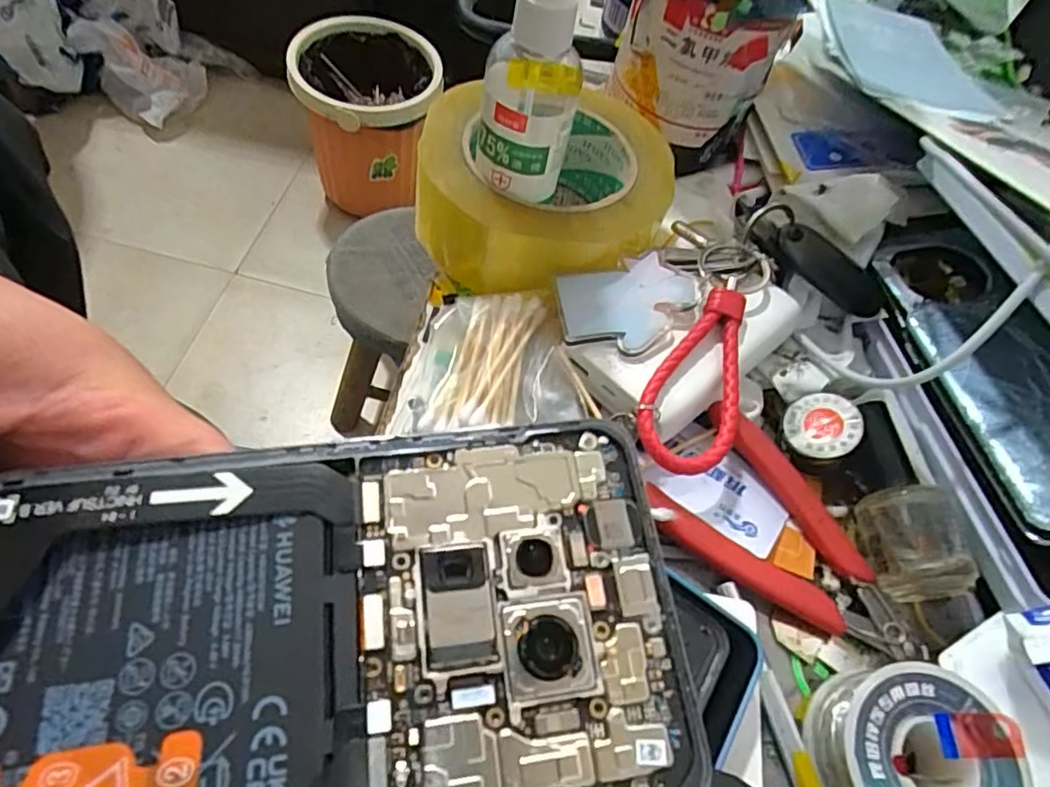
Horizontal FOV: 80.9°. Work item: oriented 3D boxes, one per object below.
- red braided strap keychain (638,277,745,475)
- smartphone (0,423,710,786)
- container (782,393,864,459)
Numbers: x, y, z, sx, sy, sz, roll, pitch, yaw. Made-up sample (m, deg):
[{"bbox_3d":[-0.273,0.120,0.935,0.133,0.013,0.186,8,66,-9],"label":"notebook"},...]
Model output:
[{"bbox_3d":[0.075,-0.009,0.252,0.037,0.008,0.095,28,59,7],"label":"red braided strap keychain"},{"bbox_3d":[-0.044,0.041,0.107,0.147,0.013,0.073,-4,63,-9],"label":"smartphone"},{"bbox_3d":[0.127,0.015,0.263,0.030,0.009,0.028,10,67,26],"label":"container"}]

